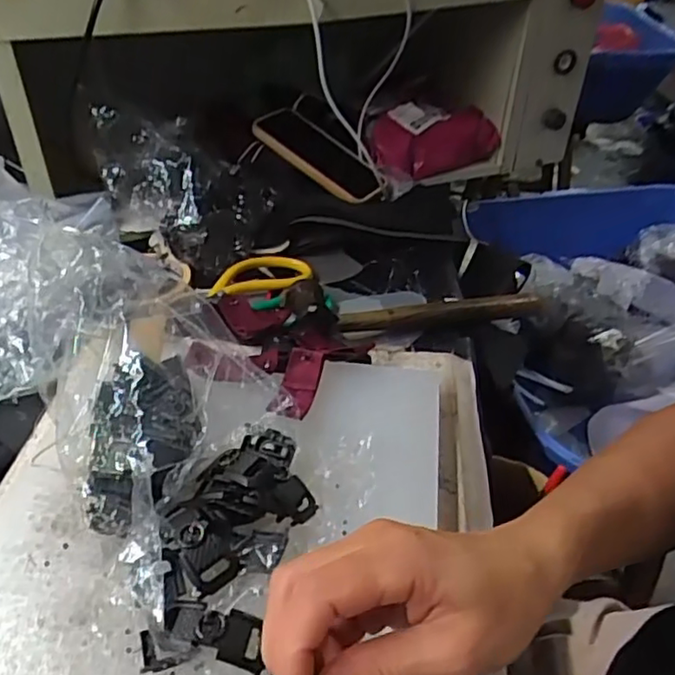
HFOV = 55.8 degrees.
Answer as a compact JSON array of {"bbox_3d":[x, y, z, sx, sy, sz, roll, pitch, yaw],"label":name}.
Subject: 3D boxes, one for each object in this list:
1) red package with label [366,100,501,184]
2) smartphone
[{"bbox_3d":[0.122,-0.252,0.811,0.173,0.067,0.059,-18,43,-23],"label":"red package with label"},{"bbox_3d":[-0.021,-0.213,0.748,0.156,0.015,0.079,38,53,7],"label":"smartphone"}]

